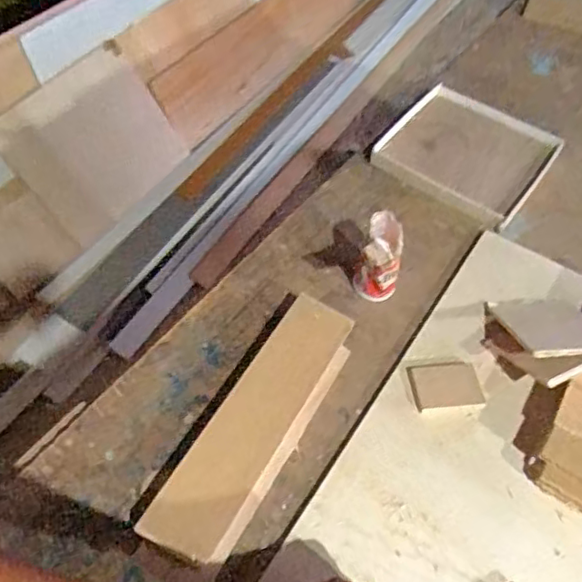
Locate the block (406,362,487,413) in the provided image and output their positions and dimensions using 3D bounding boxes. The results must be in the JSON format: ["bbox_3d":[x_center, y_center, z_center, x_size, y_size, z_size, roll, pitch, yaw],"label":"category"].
[{"bbox_3d":[0.131,0.080,0.529,0.057,0.005,0.043,-5,54,-7],"label":"block"}]

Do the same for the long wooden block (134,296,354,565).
[{"bbox_3d":[-0.024,0.103,0.496,0.064,0.025,0.231,26,56,15],"label":"long wooden block"}]

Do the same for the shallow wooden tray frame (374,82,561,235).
[{"bbox_3d":[0.202,-0.165,0.708,0.172,0.024,0.175,31,57,19],"label":"shallow wooden tray frame"}]

